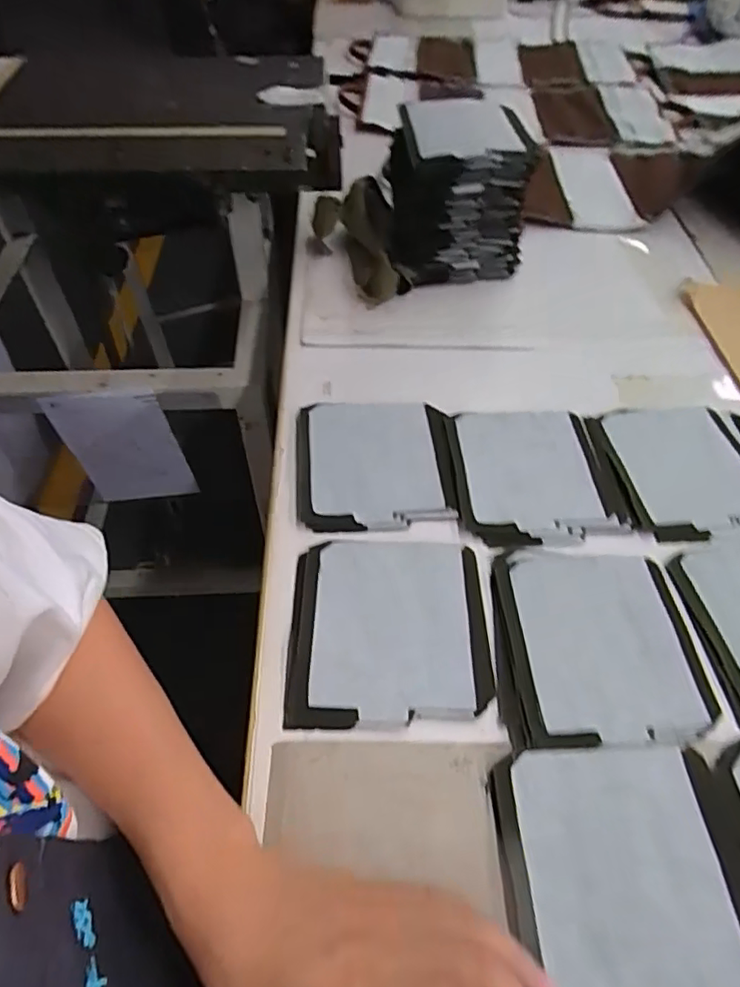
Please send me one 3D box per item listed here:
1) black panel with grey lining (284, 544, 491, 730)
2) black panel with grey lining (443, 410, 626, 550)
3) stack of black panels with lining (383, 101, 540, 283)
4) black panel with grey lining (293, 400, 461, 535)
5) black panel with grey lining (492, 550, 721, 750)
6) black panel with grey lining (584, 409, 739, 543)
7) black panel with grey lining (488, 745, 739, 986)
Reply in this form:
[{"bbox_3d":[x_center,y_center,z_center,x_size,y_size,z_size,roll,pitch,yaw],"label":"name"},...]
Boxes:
[{"bbox_3d":[0.014,0.093,0.409,0.134,0.007,0.136,-1,52,-2],"label":"black panel with grey lining"},{"bbox_3d":[0.135,-0.019,0.497,0.126,0.010,0.139,-3,52,-3],"label":"black panel with grey lining"},{"bbox_3d":[0.098,-0.341,0.663,0.147,0.151,0.152,-2,52,-3],"label":"stack of black panels with lining"},{"bbox_3d":[0.005,-0.030,0.507,0.133,0.006,0.141,-3,52,-4],"label":"black panel with grey lining"},{"bbox_3d":[0.157,0.101,0.406,0.136,0.005,0.144,2,52,0],"label":"black panel with grey lining"},{"bbox_3d":[0.275,-0.023,0.509,0.128,0.004,0.140,-3,52,-4],"label":"black panel with grey lining"},{"bbox_3d":[0.143,0.213,0.318,0.135,0.005,0.138,-2,52,-3],"label":"black panel with grey lining"}]

